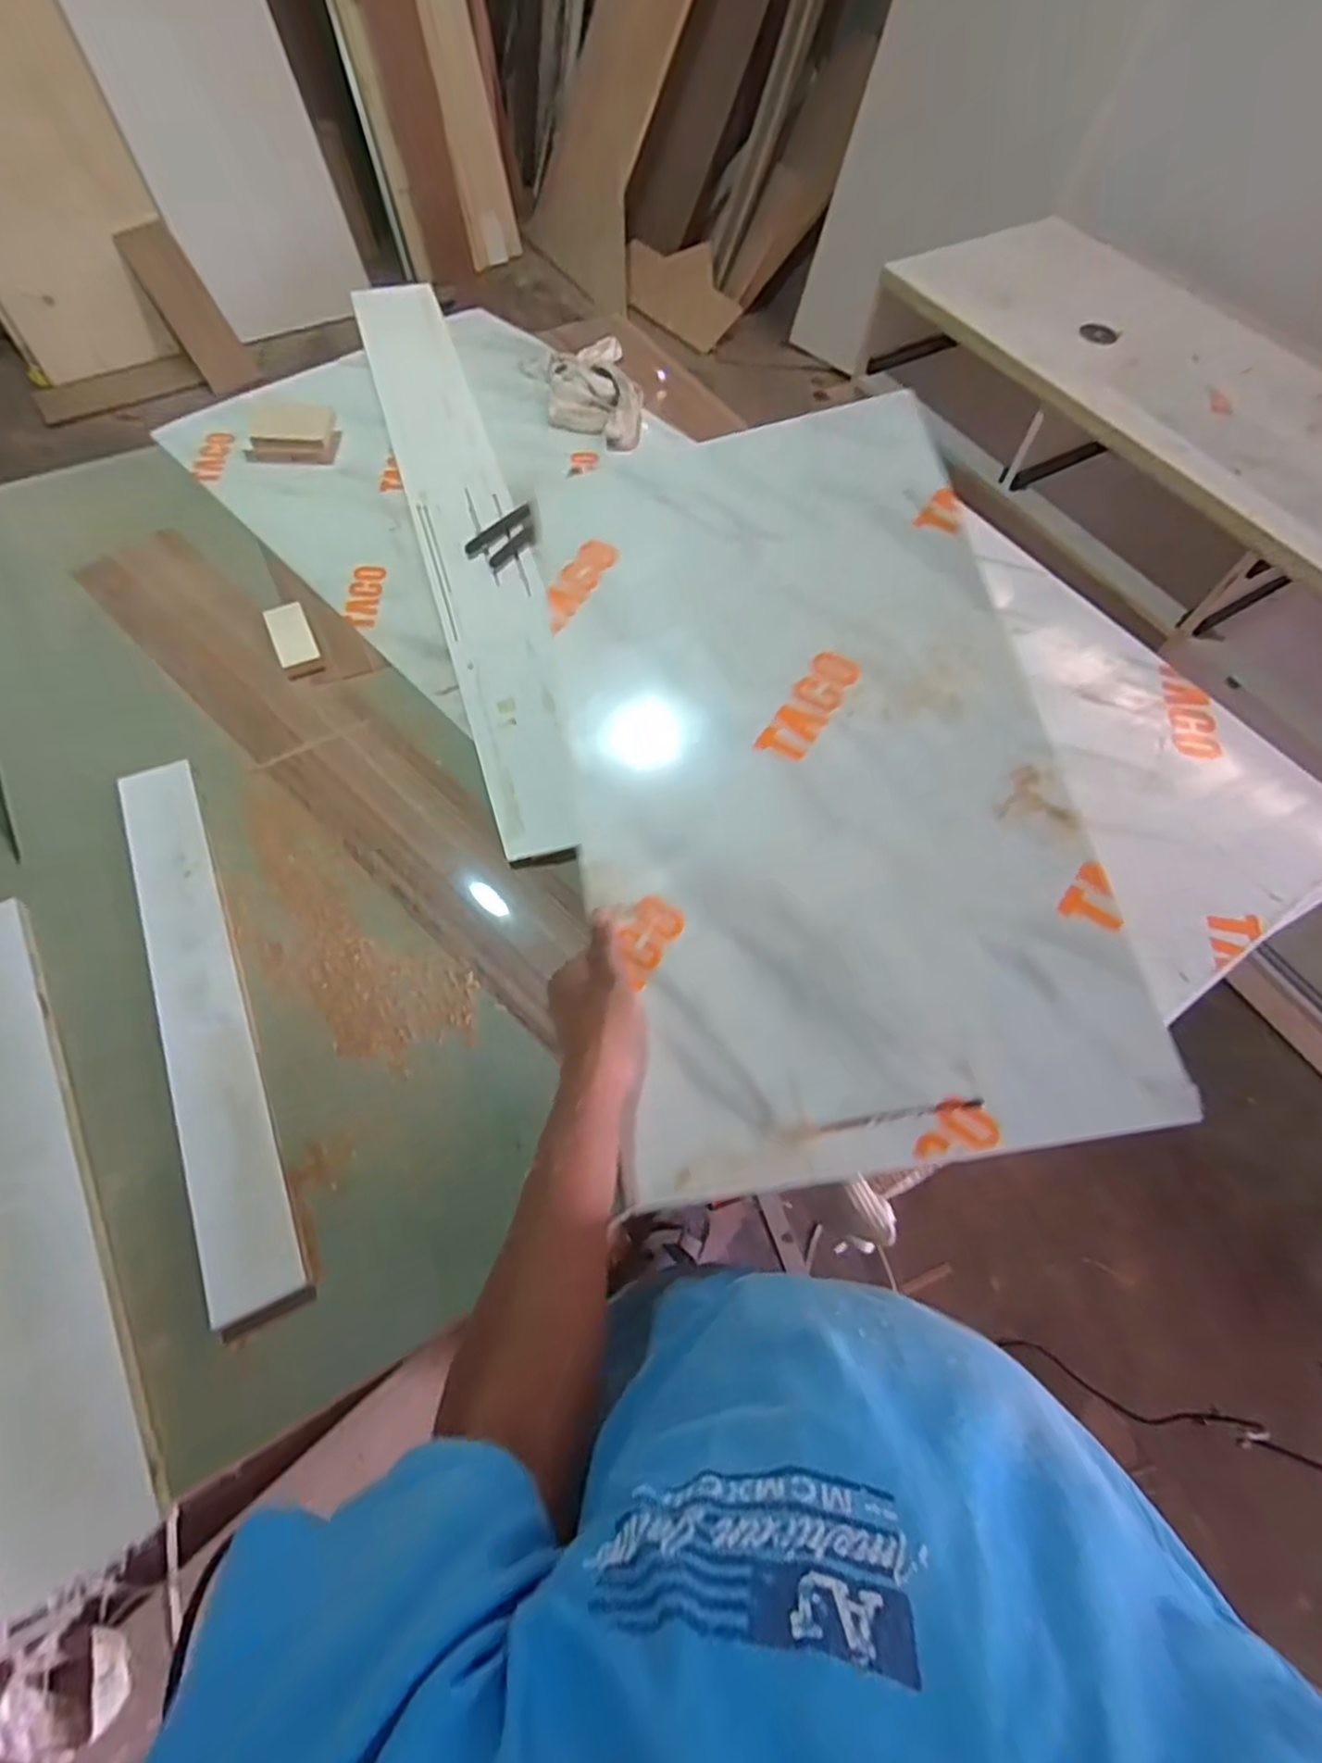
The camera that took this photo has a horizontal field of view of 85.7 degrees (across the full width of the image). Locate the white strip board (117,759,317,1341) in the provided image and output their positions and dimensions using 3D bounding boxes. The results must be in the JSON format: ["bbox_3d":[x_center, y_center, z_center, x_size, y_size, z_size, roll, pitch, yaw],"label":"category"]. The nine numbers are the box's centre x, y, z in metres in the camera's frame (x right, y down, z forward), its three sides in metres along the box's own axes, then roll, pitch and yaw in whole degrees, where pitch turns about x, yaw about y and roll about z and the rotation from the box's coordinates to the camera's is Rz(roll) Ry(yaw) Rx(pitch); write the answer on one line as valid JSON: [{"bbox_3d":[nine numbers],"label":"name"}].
[{"bbox_3d":[-0.427,0.107,0.656,0.075,0.010,0.550,-23,67,-13],"label":"white strip board"}]

